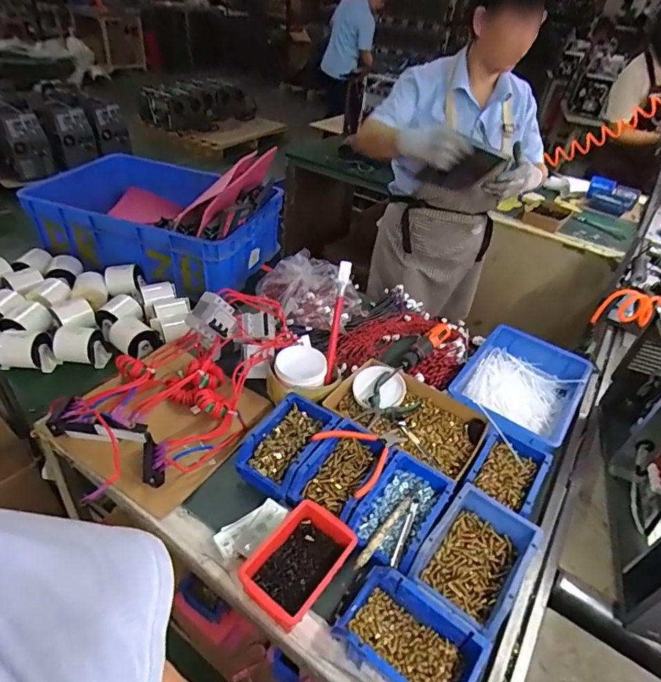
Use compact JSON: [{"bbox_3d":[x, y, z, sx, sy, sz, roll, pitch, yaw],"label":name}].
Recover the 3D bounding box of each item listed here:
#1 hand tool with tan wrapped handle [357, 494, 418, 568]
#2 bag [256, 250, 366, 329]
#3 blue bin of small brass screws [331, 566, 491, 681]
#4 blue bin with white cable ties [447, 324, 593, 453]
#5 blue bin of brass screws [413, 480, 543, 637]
[{"bbox_3d":[0.095,0.276,0.649,0.040,0.015,0.147,30,45,26],"label":"hand tool with tan wrapped handle"},{"bbox_3d":[-0.053,-0.132,1.085,0.267,0.100,0.191,34,47,29],"label":"bag"},{"bbox_3d":[0.092,0.363,0.544,0.159,0.065,0.109,29,45,25],"label":"blue bin of small brass screws"},{"bbox_3d":[0.380,0.096,0.915,0.211,0.074,0.294,30,45,26],"label":"blue bin with white cable ties"},{"bbox_3d":[0.199,0.302,0.628,0.122,0.066,0.189,31,45,27],"label":"blue bin of brass screws"}]

